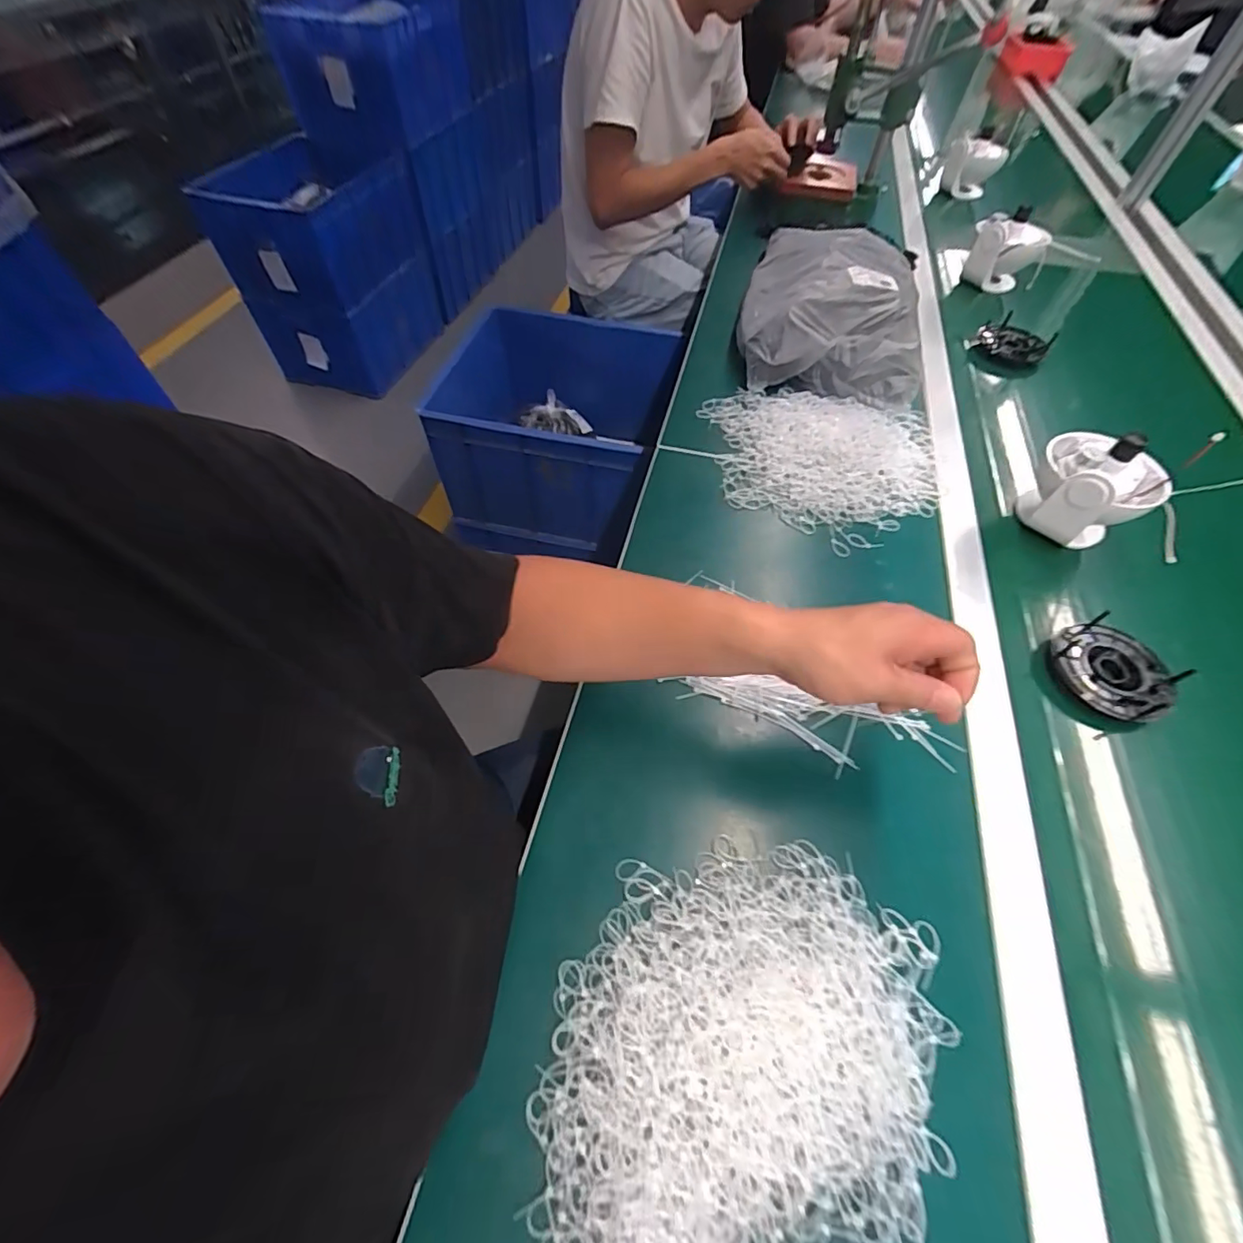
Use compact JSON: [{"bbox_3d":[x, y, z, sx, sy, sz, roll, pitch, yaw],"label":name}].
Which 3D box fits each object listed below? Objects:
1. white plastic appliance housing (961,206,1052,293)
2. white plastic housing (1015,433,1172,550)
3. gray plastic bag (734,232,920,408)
[{"bbox_3d":[0.672,-0.648,0.942,0.116,0.110,0.074,29,60,17],"label":"white plastic appliance housing"},{"bbox_3d":[0.518,-0.148,0.588,0.112,0.108,0.112,-35,63,-23],"label":"white plastic housing"},{"bbox_3d":[0.309,-0.468,0.792,0.245,0.096,0.348,11,56,6],"label":"gray plastic bag"}]

